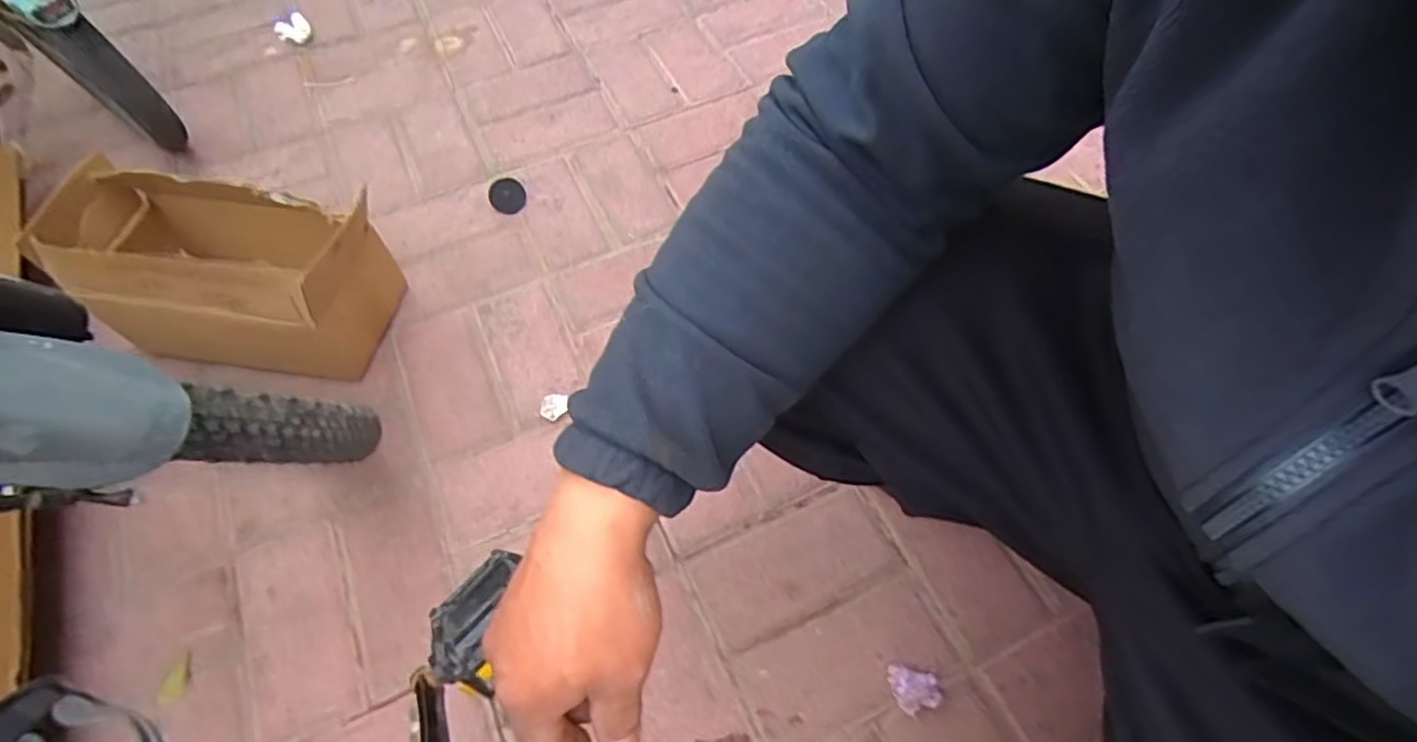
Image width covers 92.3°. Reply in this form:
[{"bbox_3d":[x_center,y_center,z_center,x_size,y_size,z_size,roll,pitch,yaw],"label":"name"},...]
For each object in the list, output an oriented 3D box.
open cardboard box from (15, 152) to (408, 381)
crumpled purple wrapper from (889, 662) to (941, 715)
[{"bbox_3d":[-0.513,-0.115,0.754,0.287,0.188,0.171,11,60,6],"label":"open cardboard box"},{"bbox_3d":[0.183,0.280,0.606,0.038,0.029,0.042,-18,62,-11],"label":"crumpled purple wrapper"}]

